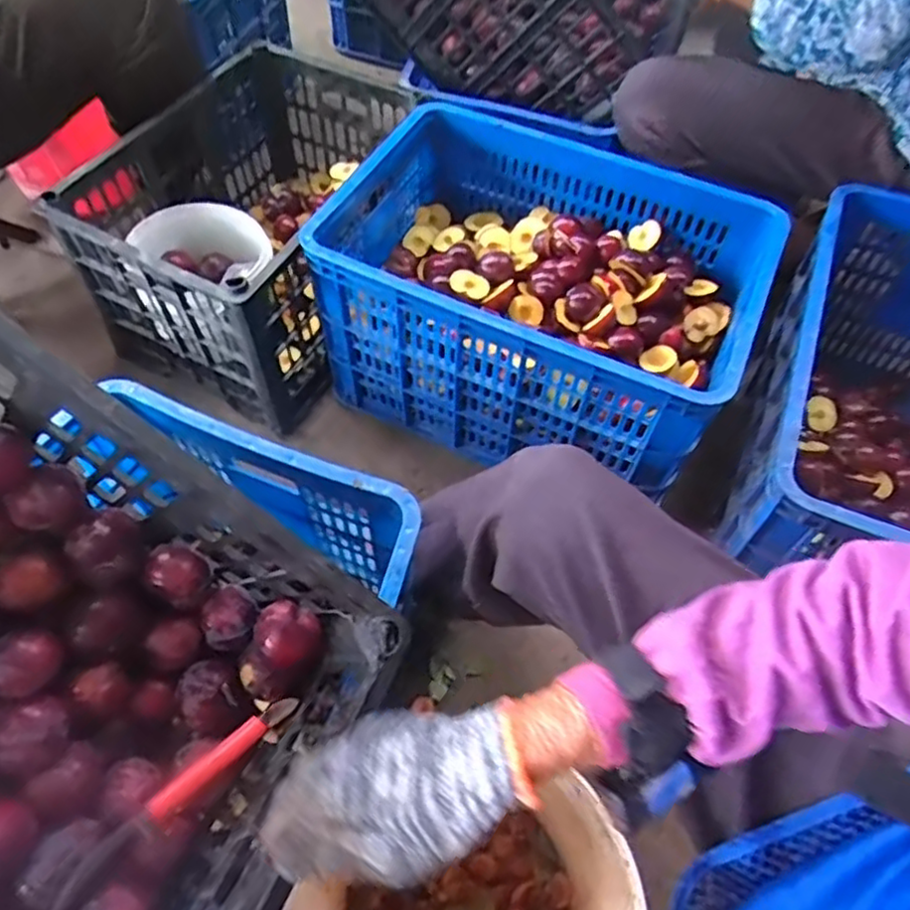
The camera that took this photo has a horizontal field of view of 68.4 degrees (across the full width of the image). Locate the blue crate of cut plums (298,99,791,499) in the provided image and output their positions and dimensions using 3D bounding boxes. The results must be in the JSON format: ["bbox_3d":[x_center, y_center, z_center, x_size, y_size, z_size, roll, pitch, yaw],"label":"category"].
[{"bbox_3d":[0.114,-0.219,0.950,0.536,0.278,0.374,25,60,12],"label":"blue crate of cut plums"}]

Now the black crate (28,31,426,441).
[{"bbox_3d":[-0.301,-0.357,1.037,0.343,0.262,0.483,23,59,10],"label":"black crate"}]

